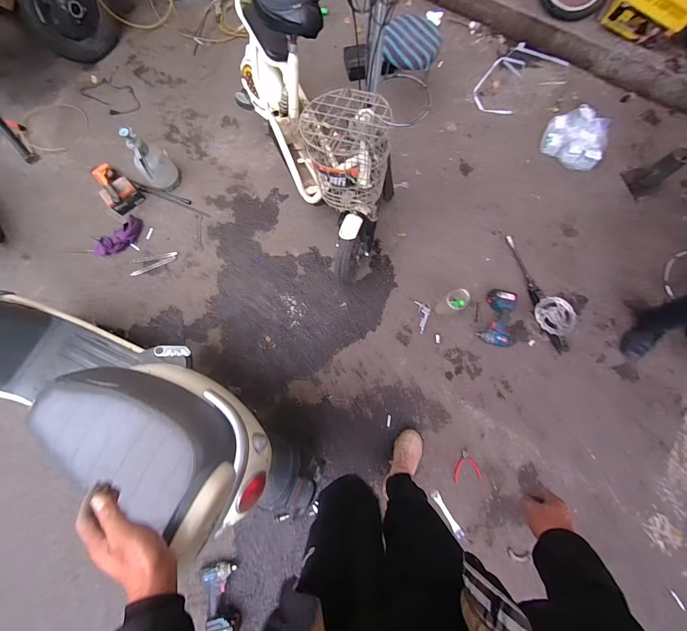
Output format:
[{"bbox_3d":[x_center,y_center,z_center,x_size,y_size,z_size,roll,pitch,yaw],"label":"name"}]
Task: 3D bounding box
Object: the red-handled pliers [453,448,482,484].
[{"bbox_3d":[0.532,0.652,1.337,0.119,0.007,0.133,-5,80,-1],"label":"red-handled pliers"}]

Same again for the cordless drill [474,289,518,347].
[{"bbox_3d":[0.747,0.014,1.456,0.169,0.066,0.272,22,80,6],"label":"cordless drill"}]

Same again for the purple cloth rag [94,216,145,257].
[{"bbox_3d":[-1.119,-0.390,1.547,0.109,0.060,0.258,37,82,8],"label":"purple cloth rag"}]

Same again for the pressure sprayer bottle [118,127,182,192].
[{"bbox_3d":[-0.915,-0.740,1.484,0.149,0.305,0.158,0,79,1],"label":"pressure sprayer bottle"}]

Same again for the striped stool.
[{"bbox_3d":[0.326,-1.218,1.538,0.283,0.360,0.274,5,79,2],"label":"striped stool"}]

